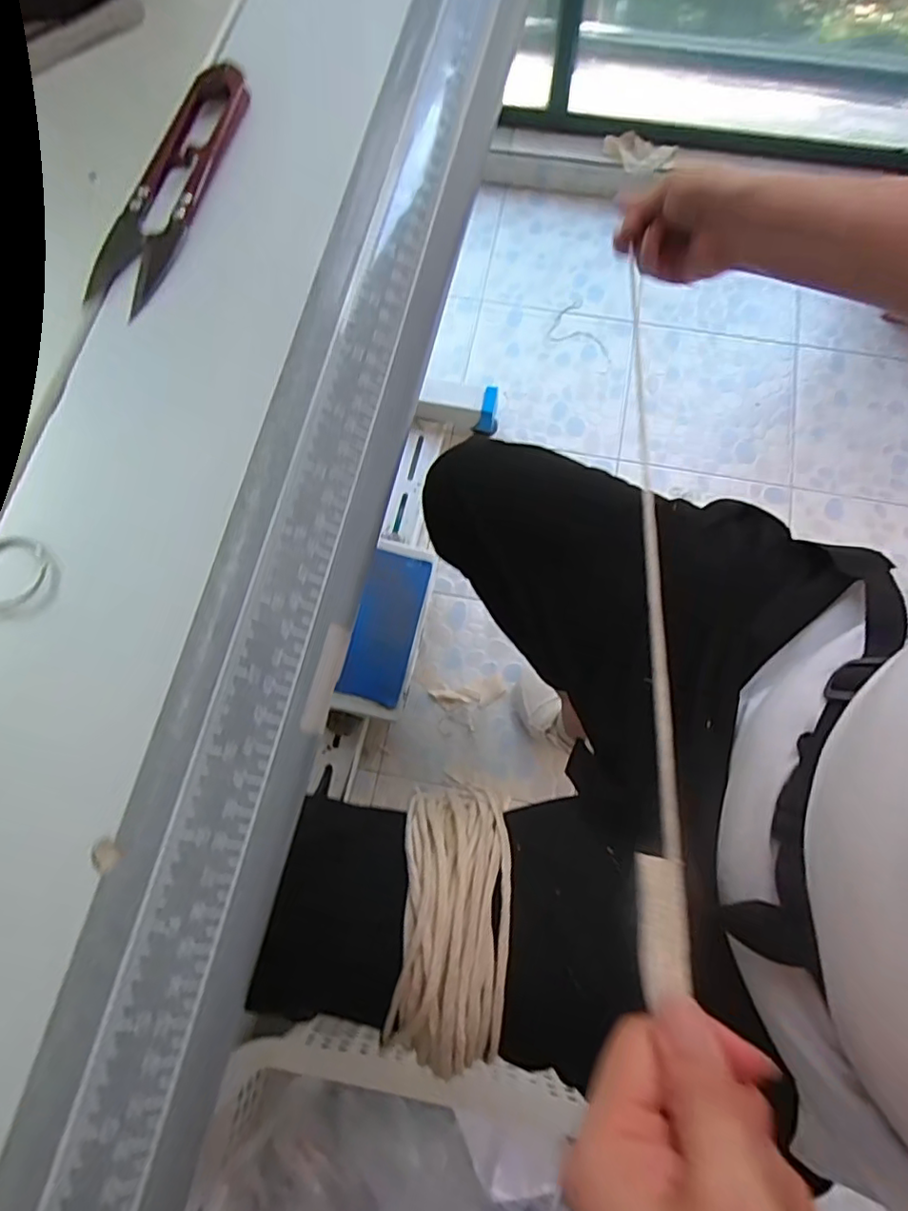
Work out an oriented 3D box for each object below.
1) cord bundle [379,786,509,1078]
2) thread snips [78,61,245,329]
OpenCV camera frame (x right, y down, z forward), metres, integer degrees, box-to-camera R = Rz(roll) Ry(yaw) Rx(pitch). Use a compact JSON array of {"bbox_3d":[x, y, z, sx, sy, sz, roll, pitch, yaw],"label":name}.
[{"bbox_3d":[0.000,0.169,0.341,0.061,0.062,0.164,3,40,2],"label":"cord bundle"},{"bbox_3d":[-0.112,-0.167,0.231,0.029,0.010,0.115,16,74,6],"label":"thread snips"}]

